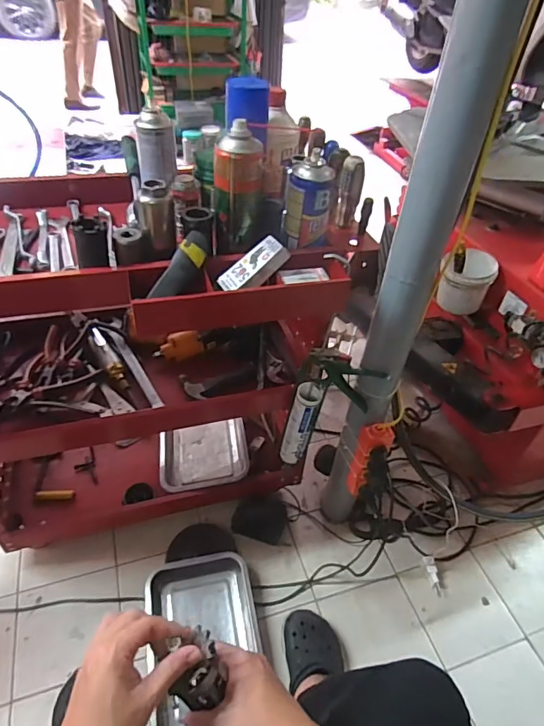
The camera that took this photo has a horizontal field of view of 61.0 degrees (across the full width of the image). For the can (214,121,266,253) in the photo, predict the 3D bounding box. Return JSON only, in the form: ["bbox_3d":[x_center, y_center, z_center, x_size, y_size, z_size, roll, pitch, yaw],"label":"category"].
[{"bbox_3d":[-0.046,-0.243,0.649,0.074,0.159,0.067,1,43,-5],"label":"can"}]

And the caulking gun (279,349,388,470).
[{"bbox_3d":[0.110,0.097,0.905,0.162,0.292,0.052,2,43,-3],"label":"caulking gun"}]

